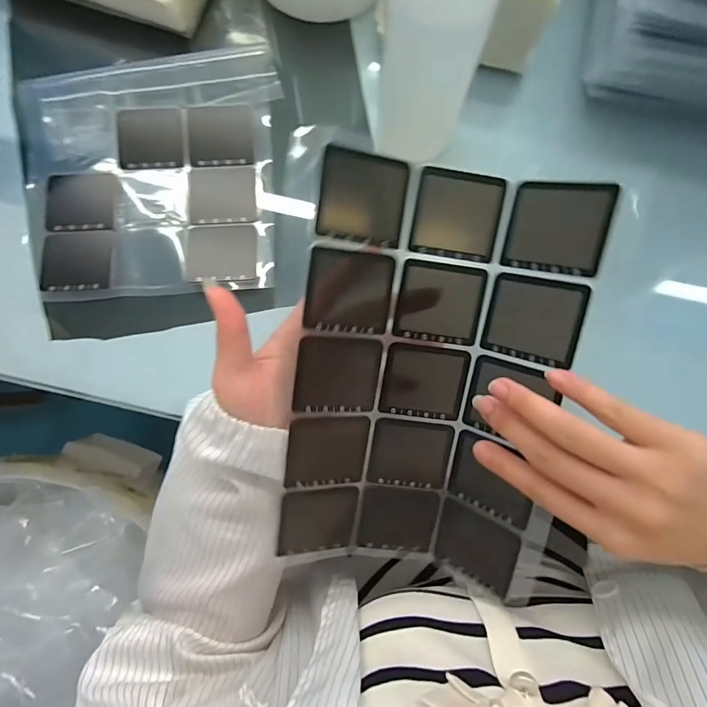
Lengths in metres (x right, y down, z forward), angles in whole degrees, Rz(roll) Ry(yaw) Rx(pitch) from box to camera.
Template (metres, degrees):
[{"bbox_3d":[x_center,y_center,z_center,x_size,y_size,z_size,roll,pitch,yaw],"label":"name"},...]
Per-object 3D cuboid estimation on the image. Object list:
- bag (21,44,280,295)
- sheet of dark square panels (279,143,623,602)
[{"bbox_3d":[-0.169,-0.158,0.354,0.202,0.025,0.222,-5,81,-2],"label":"bag"},{"bbox_3d":[0.042,0.022,0.256,0.152,0.044,0.261,7,104,-6],"label":"sheet of dark square panels"}]

